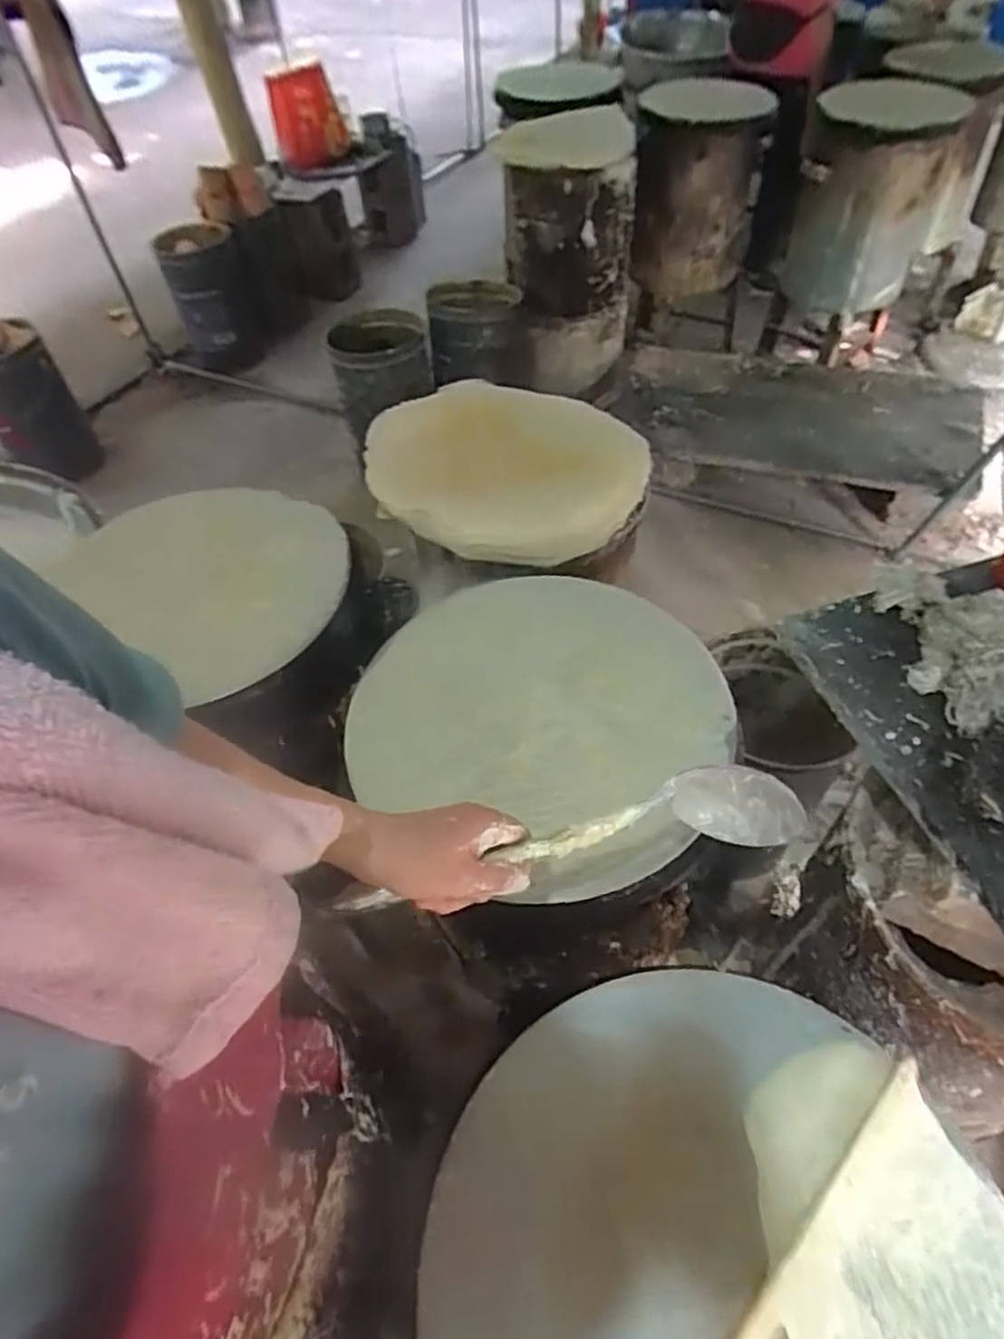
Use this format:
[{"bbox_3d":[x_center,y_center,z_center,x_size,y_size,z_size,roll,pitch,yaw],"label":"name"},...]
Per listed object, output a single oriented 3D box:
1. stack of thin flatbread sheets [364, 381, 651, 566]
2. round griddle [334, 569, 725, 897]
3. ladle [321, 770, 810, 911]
[{"bbox_3d":[0.007,-0.299,1.032,0.398,0.045,0.385,7,53,10],"label":"stack of thin flatbread sheets"},{"bbox_3d":[0.039,0.033,0.740,0.366,0.027,0.352,-2,52,3],"label":"round griddle"},{"bbox_3d":[0.048,0.124,0.502,0.323,0.069,0.053,-9,51,-9],"label":"ladle"}]

